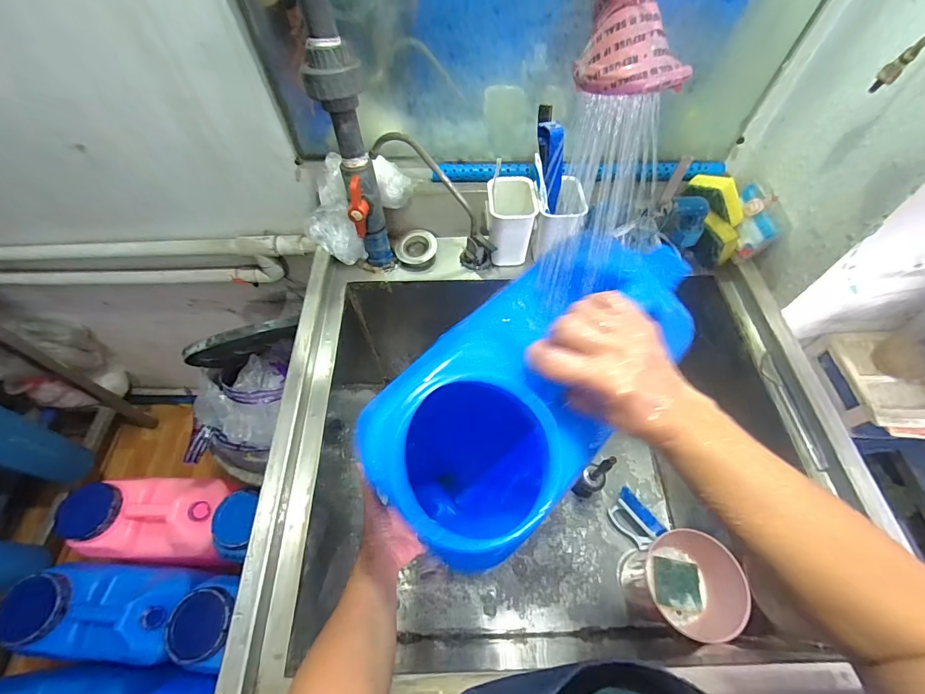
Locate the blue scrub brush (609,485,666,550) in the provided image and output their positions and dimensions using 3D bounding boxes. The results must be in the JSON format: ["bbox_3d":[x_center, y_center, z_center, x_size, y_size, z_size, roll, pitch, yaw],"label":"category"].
[{"bbox_3d":[0.342,0.338,0.802,0.052,0.061,0.107,-30,63,-16],"label":"blue scrub brush"}]

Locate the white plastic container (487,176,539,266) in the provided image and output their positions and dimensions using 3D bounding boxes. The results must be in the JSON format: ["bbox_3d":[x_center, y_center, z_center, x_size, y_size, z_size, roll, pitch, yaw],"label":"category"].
[{"bbox_3d":[0.074,-0.203,0.650,0.070,0.110,0.084,-3,59,-1],"label":"white plastic container"}]

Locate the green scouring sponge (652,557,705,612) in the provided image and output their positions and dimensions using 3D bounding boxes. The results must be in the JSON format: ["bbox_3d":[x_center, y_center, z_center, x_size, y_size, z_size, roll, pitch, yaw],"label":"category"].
[{"bbox_3d":[0.368,0.403,0.688,0.077,0.007,0.074,9,59,6],"label":"green scouring sponge"}]

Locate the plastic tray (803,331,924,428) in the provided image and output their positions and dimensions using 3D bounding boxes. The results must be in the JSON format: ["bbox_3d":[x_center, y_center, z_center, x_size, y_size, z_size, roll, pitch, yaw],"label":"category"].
[{"bbox_3d":[0.688,0.062,0.670,0.138,0.068,0.166,0,59,0],"label":"plastic tray"}]

